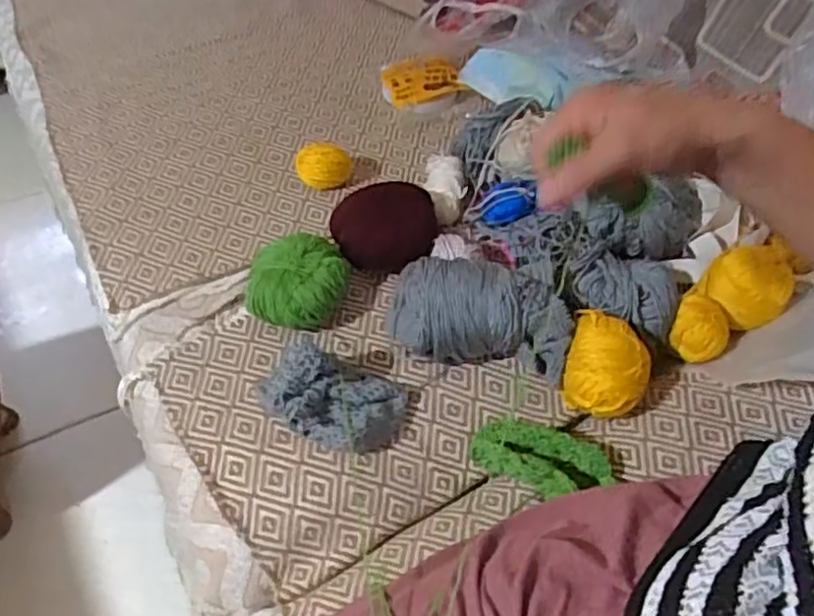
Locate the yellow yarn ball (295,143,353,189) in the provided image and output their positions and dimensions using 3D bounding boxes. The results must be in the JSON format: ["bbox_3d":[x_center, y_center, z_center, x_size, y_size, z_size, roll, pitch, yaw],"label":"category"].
[{"bbox_3d":[-0.095,-0.163,0.763,0.064,0.047,0.048,-10,49,-11],"label":"yellow yarn ball"}]

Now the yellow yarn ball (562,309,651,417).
[{"bbox_3d":[0.171,0.054,0.579,0.068,0.062,0.084,17,50,13],"label":"yellow yarn ball"}]

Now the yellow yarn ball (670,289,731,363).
[{"bbox_3d":[0.270,0.018,0.613,0.049,0.042,0.045,1,48,-1],"label":"yellow yarn ball"}]

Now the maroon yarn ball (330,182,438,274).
[{"bbox_3d":[-0.024,-0.083,0.693,0.104,0.062,0.078,-2,48,-4],"label":"maroon yarn ball"}]

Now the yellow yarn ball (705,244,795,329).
[{"bbox_3d":[0.326,-0.021,0.639,0.069,0.059,0.057,34,55,25],"label":"yellow yarn ball"}]

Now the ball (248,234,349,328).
[{"bbox_3d":[-0.103,-0.023,0.629,0.087,0.052,0.083,1,48,-1],"label":"ball"}]

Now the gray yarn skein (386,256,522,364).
[{"bbox_3d":[0.045,0.003,0.606,0.122,0.073,0.085,0,48,-2],"label":"gray yarn skein"}]

